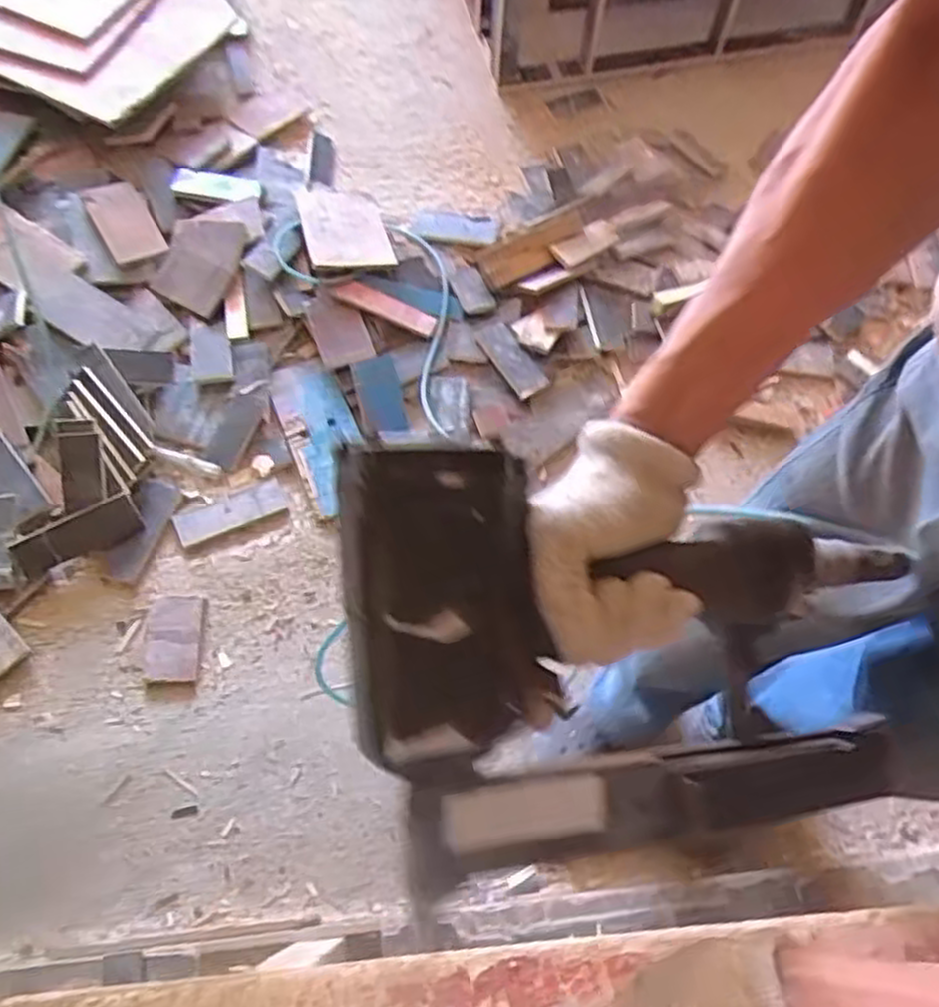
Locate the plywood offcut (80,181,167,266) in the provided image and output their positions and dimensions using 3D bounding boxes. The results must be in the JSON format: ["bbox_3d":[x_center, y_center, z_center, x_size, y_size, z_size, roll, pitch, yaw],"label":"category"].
[{"bbox_3d":[-0.634,-0.517,1.442,0.103,0.015,0.140,-28,99,-15],"label":"plywood offcut"}]

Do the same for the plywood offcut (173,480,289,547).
[{"bbox_3d":[-0.402,0.012,1.315,0.179,0.018,0.064,-22,69,-13],"label":"plywood offcut"}]

